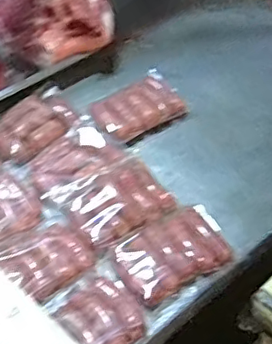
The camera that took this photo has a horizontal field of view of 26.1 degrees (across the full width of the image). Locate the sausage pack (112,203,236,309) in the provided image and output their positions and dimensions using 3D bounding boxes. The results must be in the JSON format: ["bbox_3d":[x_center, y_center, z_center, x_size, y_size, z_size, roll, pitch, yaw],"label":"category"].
[{"bbox_3d":[0.046,0.093,0.689,0.141,0.025,0.087,-25,53,-24],"label":"sausage pack"}]

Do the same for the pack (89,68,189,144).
[{"bbox_3d":[0.006,-0.093,0.863,0.146,0.032,0.097,-32,57,-28],"label":"pack"}]

